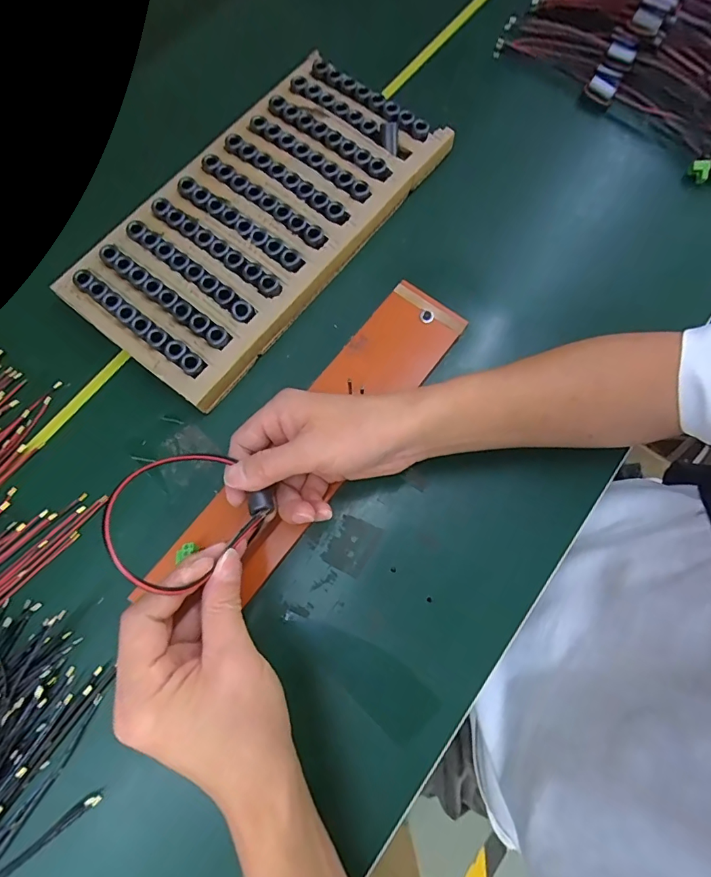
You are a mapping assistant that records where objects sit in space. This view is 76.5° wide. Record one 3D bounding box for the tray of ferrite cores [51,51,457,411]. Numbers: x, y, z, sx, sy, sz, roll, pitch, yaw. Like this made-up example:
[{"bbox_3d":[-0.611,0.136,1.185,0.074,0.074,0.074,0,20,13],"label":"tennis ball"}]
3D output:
[{"bbox_3d":[-0.085,-0.205,0.412,0.171,0.034,0.343,37,78,7],"label":"tray of ferrite cores"}]

